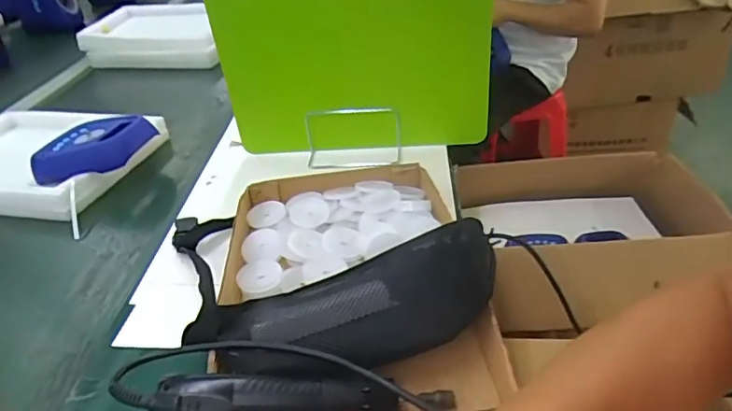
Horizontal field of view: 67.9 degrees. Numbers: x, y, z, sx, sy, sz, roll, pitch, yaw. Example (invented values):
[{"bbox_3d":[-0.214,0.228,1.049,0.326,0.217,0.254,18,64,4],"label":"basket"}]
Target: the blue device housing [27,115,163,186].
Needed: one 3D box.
[{"bbox_3d":[-0.441,-0.088,0.882,0.167,0.061,0.136,3,33,11],"label":"blue device housing"}]

